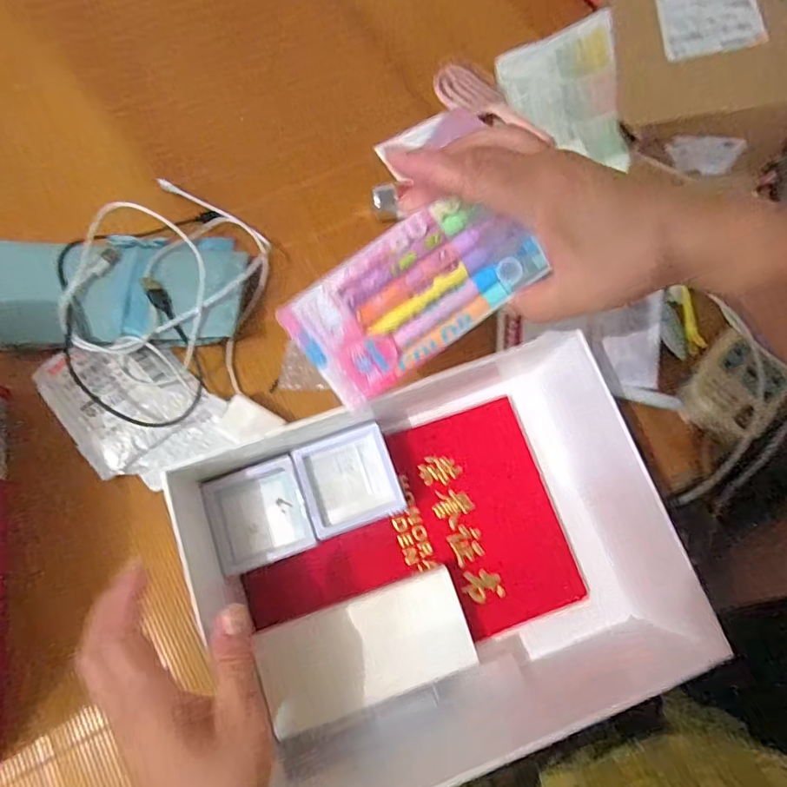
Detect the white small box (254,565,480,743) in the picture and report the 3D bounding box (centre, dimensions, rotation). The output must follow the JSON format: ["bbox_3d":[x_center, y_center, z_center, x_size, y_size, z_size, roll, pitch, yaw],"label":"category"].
[{"bbox_3d":[-0.019,0.187,0.372,0.146,0.023,0.070,-17,71,-9],"label":"white small box"}]

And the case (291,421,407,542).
[{"bbox_3d":[-0.035,0.070,0.399,0.069,0.042,0.070,-18,71,-9],"label":"case"}]

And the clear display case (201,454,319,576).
[{"bbox_3d":[-0.101,0.095,0.391,0.070,0.042,0.071,-17,71,-9],"label":"clear display case"}]

